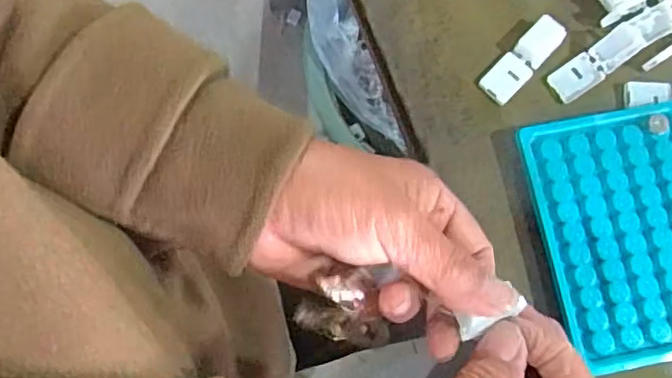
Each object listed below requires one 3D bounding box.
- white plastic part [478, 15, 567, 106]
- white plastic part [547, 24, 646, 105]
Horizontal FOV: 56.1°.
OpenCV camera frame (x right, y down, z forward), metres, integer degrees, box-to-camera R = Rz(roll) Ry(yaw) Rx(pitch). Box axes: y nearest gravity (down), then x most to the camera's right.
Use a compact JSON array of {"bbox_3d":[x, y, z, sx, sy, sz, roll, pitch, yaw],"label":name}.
[{"bbox_3d":[0.104,-0.072,0.351,0.054,0.011,0.020,-44,83,-9],"label":"white plastic part"},{"bbox_3d":[0.146,-0.070,0.352,0.055,0.010,0.020,-35,82,-7],"label":"white plastic part"}]

